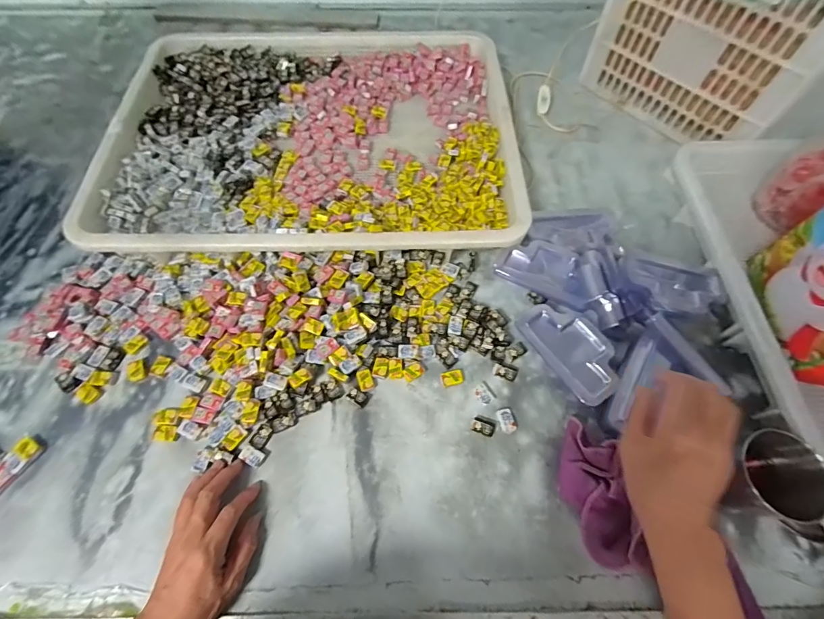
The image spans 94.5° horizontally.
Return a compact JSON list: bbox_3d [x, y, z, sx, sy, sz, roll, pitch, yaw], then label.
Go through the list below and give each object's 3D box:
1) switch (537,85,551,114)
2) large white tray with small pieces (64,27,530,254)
[{"bbox_3d":[0.250,-0.397,0.721,0.024,0.011,0.053,6,96,2],"label":"switch"},{"bbox_3d":[-0.157,-0.304,0.651,0.621,0.070,0.517,-2,63,-2],"label":"large white tray with small pieces"}]

